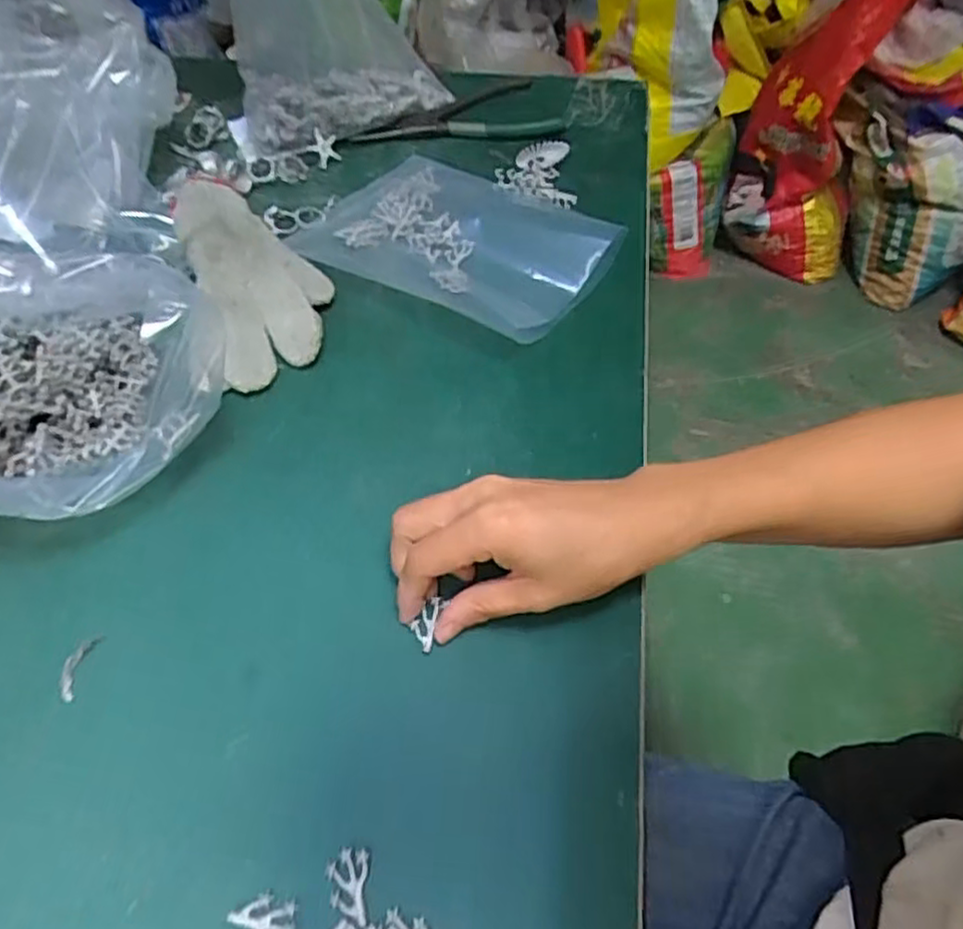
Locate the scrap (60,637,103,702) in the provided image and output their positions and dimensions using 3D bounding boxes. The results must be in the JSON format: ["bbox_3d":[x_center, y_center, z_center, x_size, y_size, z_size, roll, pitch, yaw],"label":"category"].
[{"bbox_3d":[-0.189,0.094,0.337,0.011,0.004,0.030,9,55,8],"label":"scrap"}]

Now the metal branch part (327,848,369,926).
[{"bbox_3d":[-0.053,0.164,0.282,0.016,0.004,0.025,-2,54,0],"label":"metal branch part"}]

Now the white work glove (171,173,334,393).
[{"bbox_3d":[-0.154,-0.136,0.479,0.085,0.044,0.201,-20,56,-13],"label":"white work glove"}]

